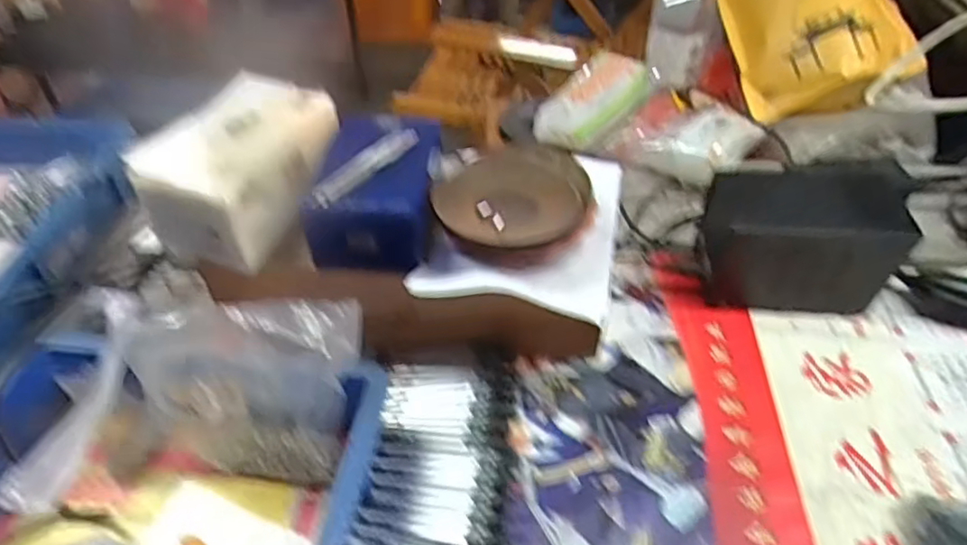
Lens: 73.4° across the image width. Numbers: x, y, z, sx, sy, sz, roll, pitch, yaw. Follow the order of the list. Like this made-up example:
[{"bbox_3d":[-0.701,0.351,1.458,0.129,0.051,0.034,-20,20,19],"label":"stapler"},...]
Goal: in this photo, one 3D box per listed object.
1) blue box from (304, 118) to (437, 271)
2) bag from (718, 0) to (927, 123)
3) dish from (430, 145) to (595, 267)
[{"bbox_3d":[-0.089,-0.071,0.547,0.096,0.069,0.135,1,44,2],"label":"blue box"},{"bbox_3d":[0.403,-0.339,0.821,0.093,0.193,0.310,4,69,-46],"label":"bag"},{"bbox_3d":[0.029,-0.057,0.538,0.134,0.029,0.110,-25,49,-24],"label":"dish"}]

